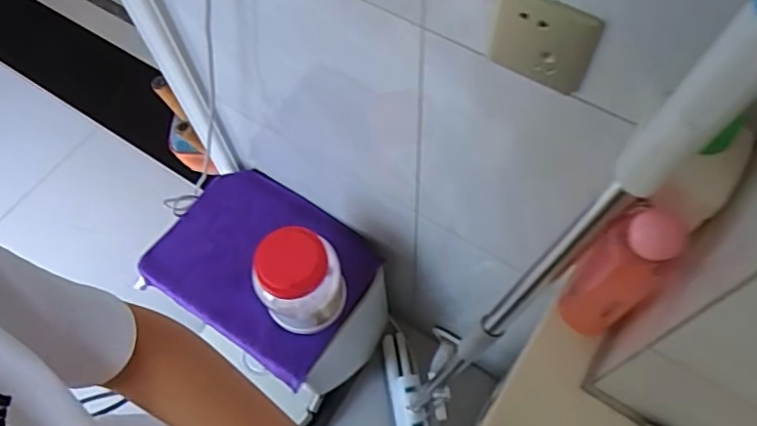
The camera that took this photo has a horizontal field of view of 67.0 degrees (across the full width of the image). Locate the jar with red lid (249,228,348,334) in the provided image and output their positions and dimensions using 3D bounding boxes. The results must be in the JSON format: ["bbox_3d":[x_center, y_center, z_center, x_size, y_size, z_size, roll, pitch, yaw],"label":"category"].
[{"bbox_3d":[-0.132,0.120,0.991,0.145,0.201,0.123,-19,64,-8],"label":"jar with red lid"}]

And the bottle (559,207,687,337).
[{"bbox_3d":[0.198,0.056,0.484,0.055,0.190,0.040,31,68,16],"label":"bottle"}]

